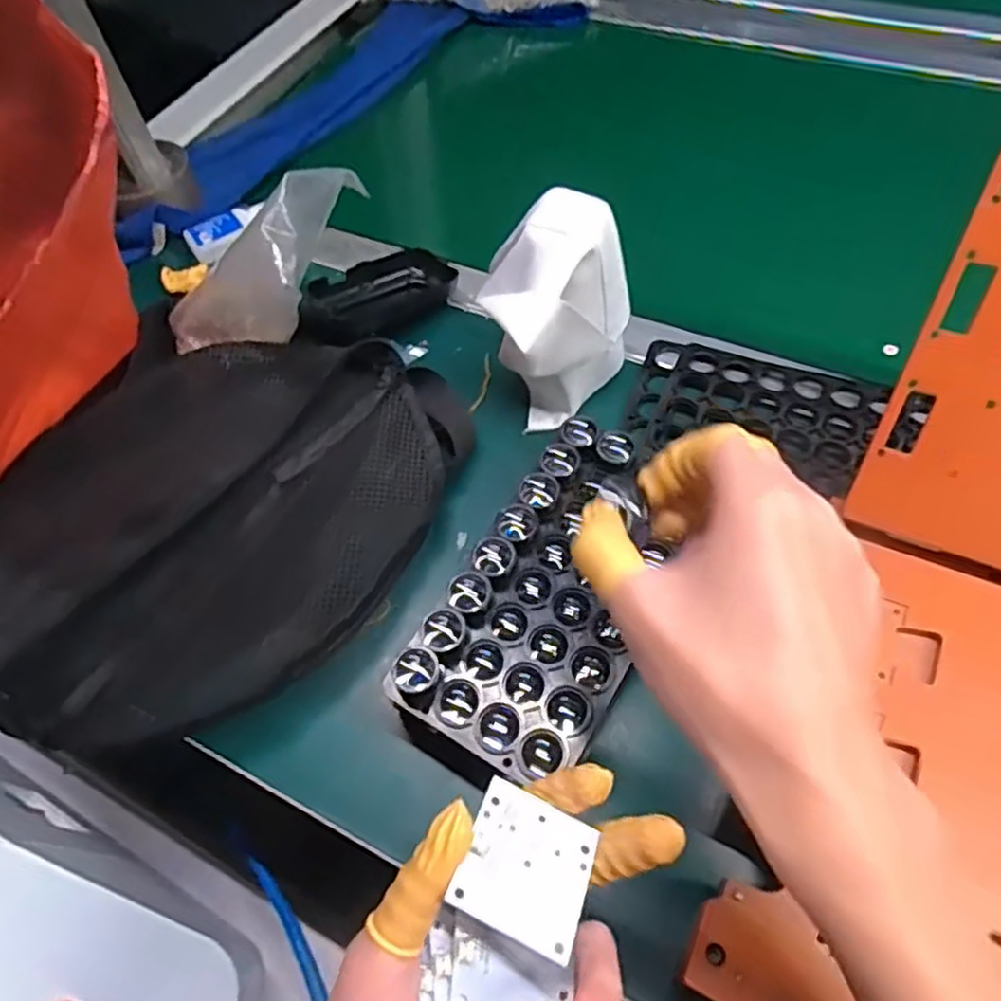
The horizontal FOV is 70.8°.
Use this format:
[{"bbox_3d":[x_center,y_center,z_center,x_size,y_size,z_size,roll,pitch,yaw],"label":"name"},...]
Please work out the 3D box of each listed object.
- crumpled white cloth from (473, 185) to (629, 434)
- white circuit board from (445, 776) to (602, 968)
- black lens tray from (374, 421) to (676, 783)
[{"bbox_3d":[0.036,-0.115,0.440,0.098,0.117,0.066,-29,60,-12],"label":"crumpled white cloth"},{"bbox_3d":[0.009,0.125,0.243,0.043,0.004,0.045,27,41,4],"label":"white circuit board"},{"bbox_3d":[0.032,0.045,0.367,0.095,0.031,0.184,26,64,20],"label":"black lens tray"}]

